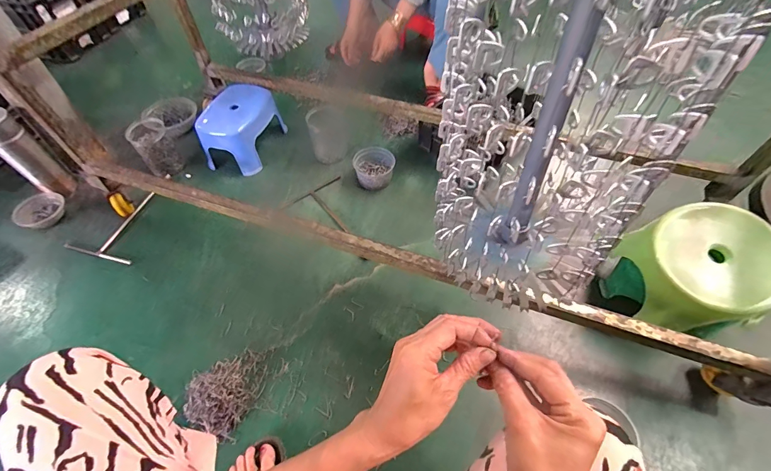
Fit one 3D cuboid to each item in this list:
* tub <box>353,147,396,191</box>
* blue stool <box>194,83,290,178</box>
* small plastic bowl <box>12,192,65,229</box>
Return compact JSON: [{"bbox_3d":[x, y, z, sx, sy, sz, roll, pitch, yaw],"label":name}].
[{"bbox_3d":[-0.031,-0.194,1.031,0.111,0.068,0.106,0,54,0],"label":"tub"},{"bbox_3d":[-0.439,-0.320,1.082,0.175,0.151,0.230,9,55,7],"label":"blue stool"},{"bbox_3d":[-0.910,-0.064,0.948,0.089,0.041,0.114,30,60,21],"label":"small plastic bowl"}]

